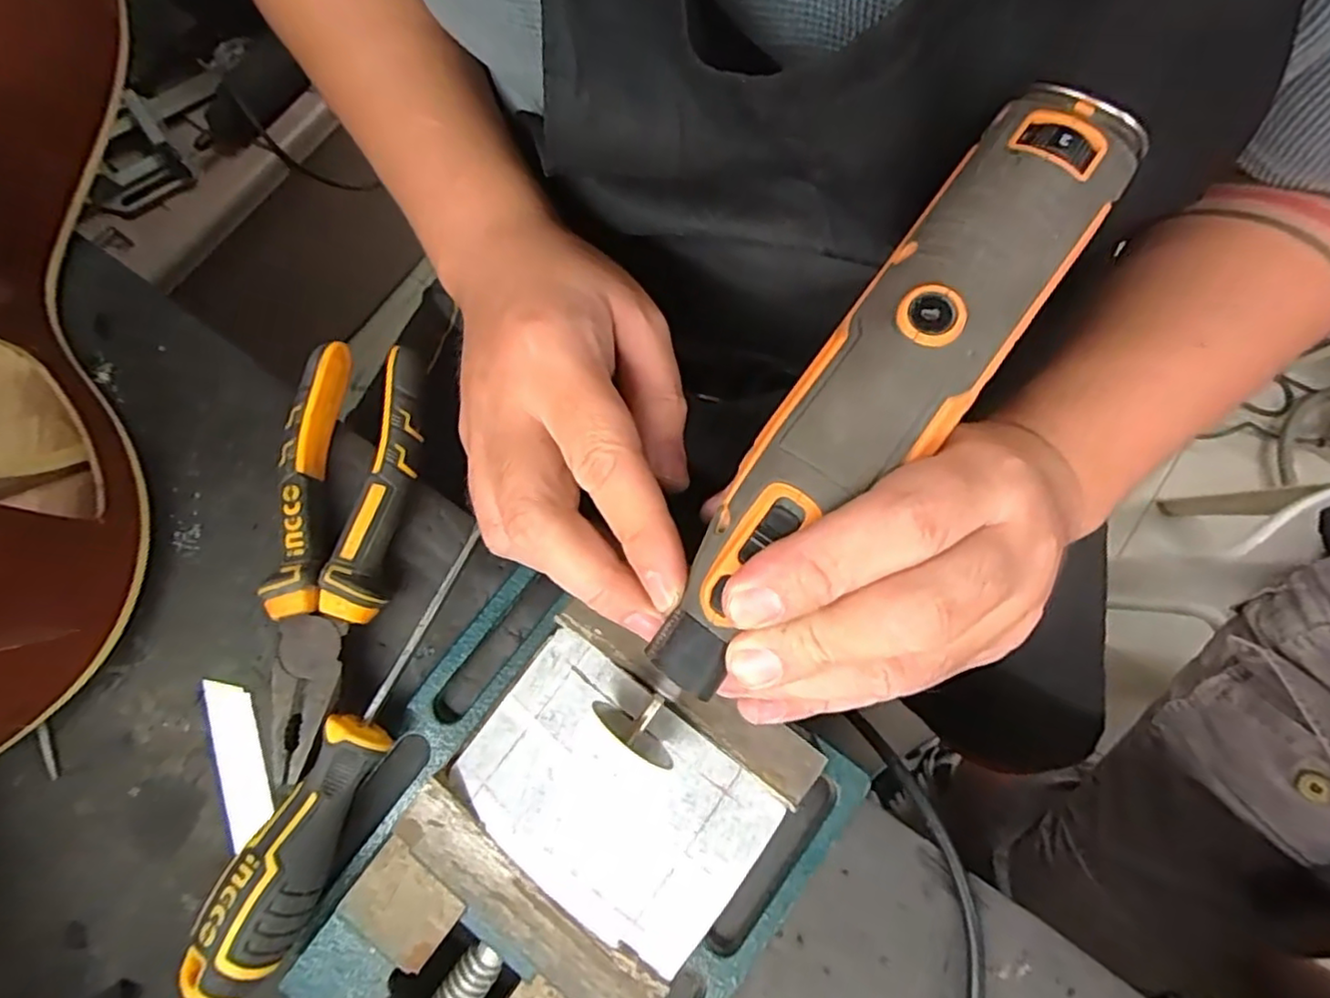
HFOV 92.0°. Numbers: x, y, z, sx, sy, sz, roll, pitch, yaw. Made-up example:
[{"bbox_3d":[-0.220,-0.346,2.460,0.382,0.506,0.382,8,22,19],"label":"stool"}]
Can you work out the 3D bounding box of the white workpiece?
[{"bbox_3d":[-0.019,0.098,0.213,0.097,0.010,0.067,37,84,4],"label":"white workpiece"}]

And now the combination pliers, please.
[{"bbox_3d":[-0.135,0.019,0.266,0.053,0.025,0.171,3,78,1],"label":"combination pliers"}]

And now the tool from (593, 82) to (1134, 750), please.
[{"bbox_3d":[0.054,-0.021,0.193,0.043,0.033,0.235,38,92,8],"label":"tool"}]

